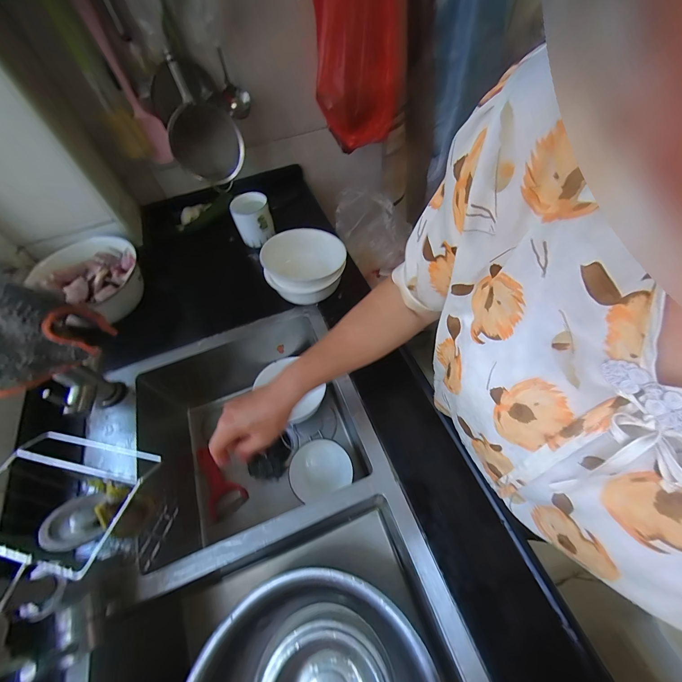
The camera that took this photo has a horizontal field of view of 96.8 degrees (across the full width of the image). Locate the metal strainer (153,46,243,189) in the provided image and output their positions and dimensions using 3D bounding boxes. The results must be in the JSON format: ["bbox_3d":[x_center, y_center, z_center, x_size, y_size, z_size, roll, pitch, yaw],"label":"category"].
[{"bbox_3d":[-0.289,-0.440,0.624,0.137,0.203,0.096,-17,57,-6],"label":"metal strainer"}]

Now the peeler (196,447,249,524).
[{"bbox_3d":[-0.237,0.266,0.594,0.064,0.019,0.145,-29,59,-13],"label":"peeler"}]

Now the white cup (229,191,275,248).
[{"bbox_3d":[-0.193,-0.269,0.674,0.079,0.085,0.069,-12,57,-3],"label":"white cup"}]

